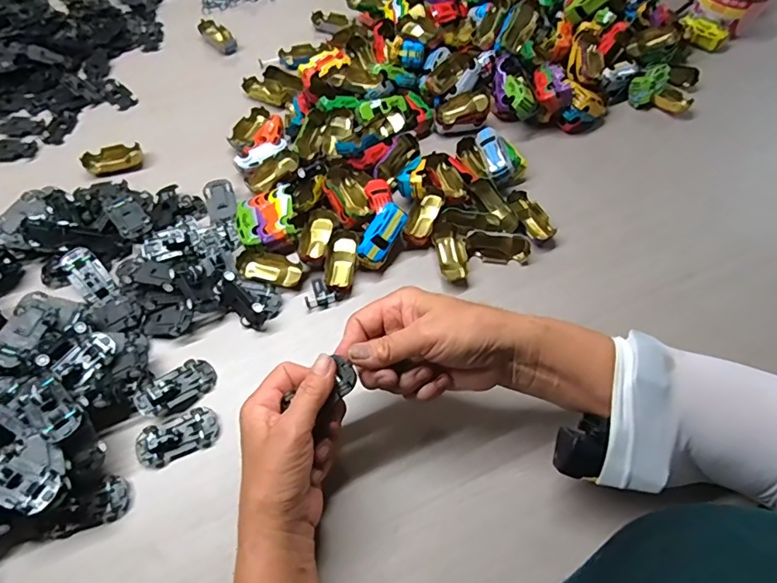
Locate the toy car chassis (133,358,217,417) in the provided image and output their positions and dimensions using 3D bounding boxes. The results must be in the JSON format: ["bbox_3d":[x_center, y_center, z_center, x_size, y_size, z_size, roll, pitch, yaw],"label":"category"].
[{"bbox_3d":[-0.183,0.084,0.418,0.065,0.012,0.034,-36,84,-35],"label":"toy car chassis"}]

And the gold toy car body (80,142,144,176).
[{"bbox_3d":[-0.317,-0.153,0.556,0.061,0.018,0.032,-22,63,-12],"label":"gold toy car body"}]

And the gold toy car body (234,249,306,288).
[{"bbox_3d":[-0.119,-0.024,0.477,0.065,0.017,0.029,14,61,7],"label":"gold toy car body"}]

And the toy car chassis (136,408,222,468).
[{"bbox_3d":[-0.176,0.120,0.401,0.065,0.015,0.034,-20,63,-11],"label":"toy car chassis"}]

